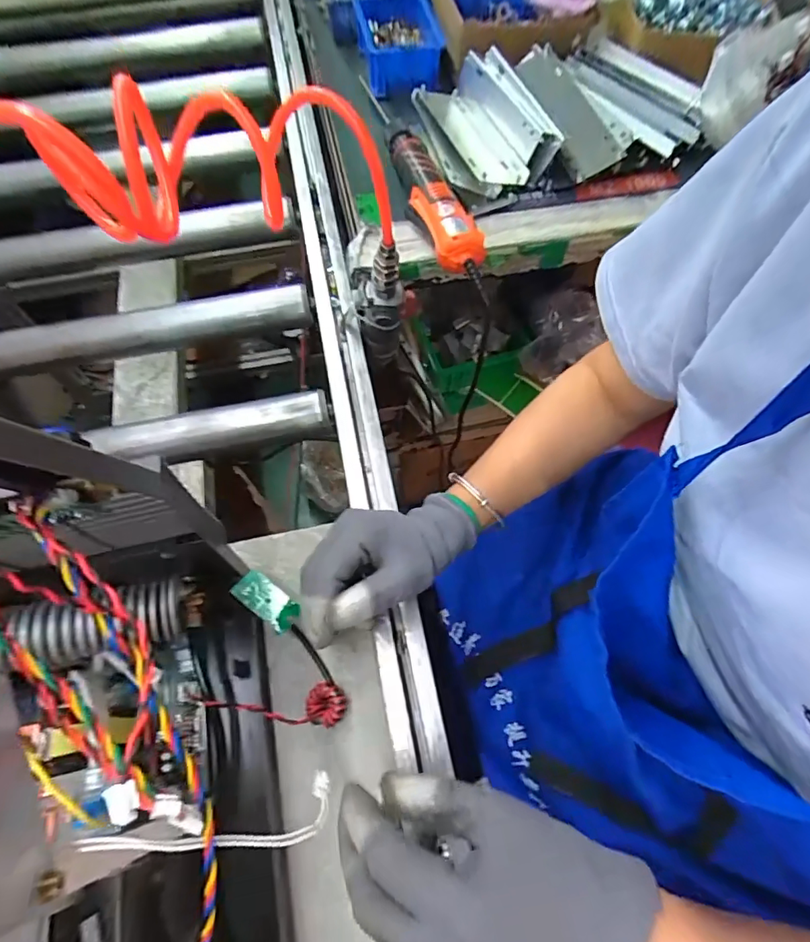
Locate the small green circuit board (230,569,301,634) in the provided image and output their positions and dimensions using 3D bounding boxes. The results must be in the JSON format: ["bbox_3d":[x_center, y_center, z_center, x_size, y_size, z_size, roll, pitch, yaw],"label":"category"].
[{"bbox_3d":[-0.103,0.097,0.377,0.049,0.005,0.023,39,70,-4],"label":"small green circuit board"}]

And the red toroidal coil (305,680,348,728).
[{"bbox_3d":[-0.057,0.169,0.367,0.029,0.020,0.028,0,66,0],"label":"red toroidal coil"}]

